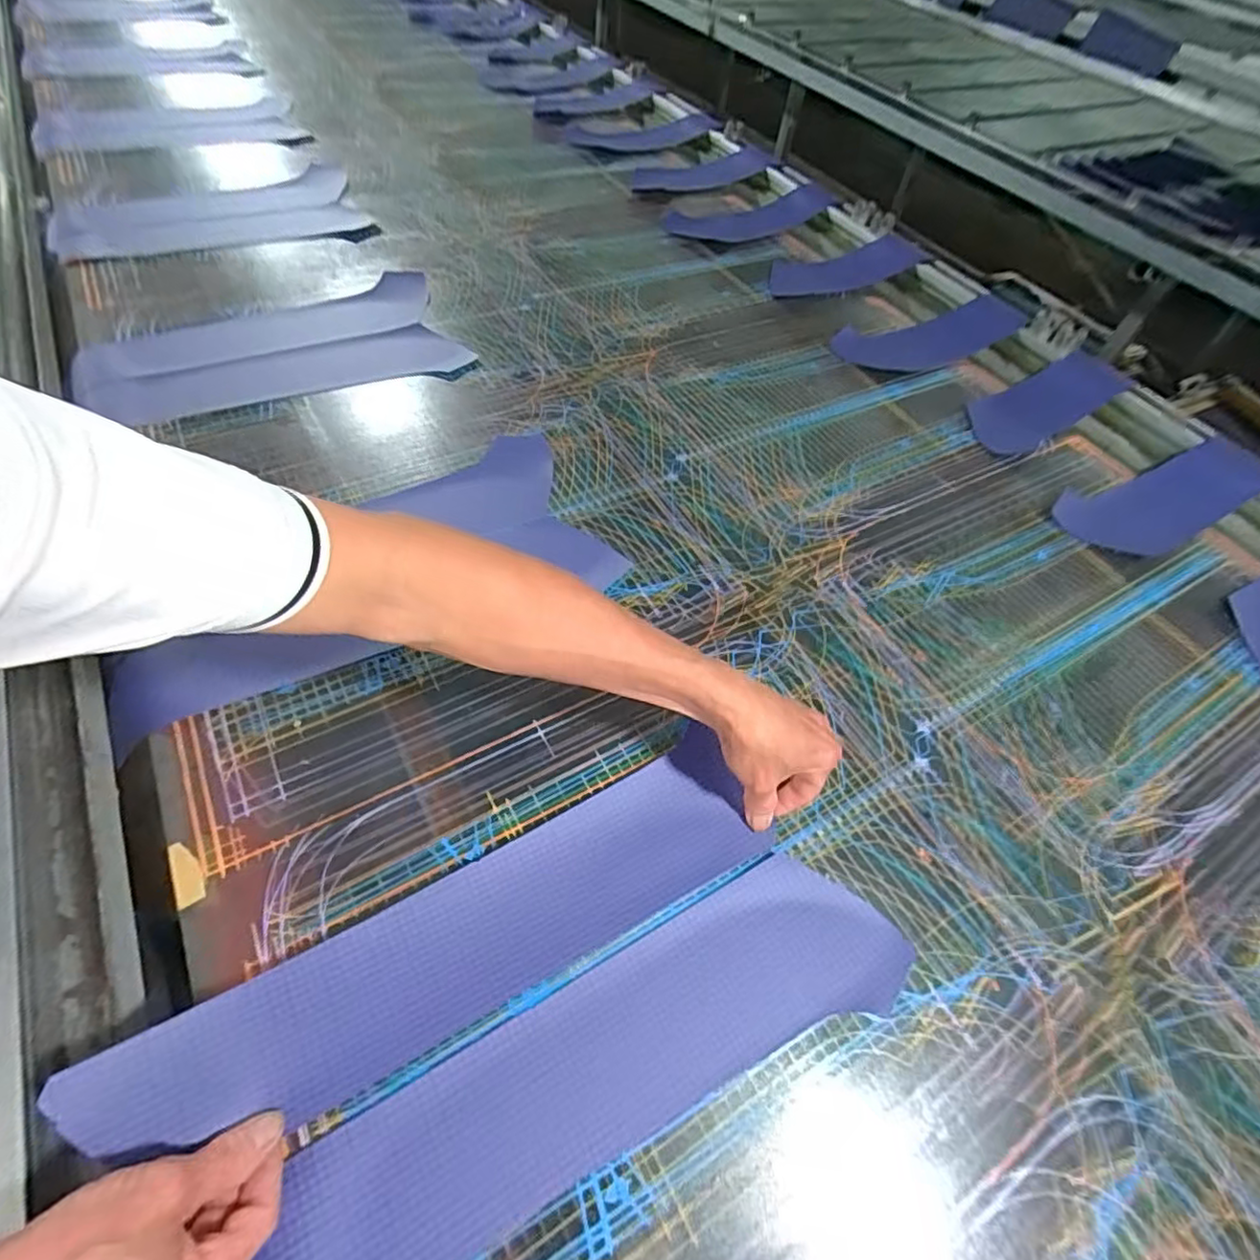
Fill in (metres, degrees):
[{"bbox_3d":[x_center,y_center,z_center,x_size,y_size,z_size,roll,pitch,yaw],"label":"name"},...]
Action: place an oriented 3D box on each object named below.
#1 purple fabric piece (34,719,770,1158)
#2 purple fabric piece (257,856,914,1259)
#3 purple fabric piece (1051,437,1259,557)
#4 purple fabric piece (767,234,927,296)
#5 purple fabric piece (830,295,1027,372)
[{"bbox_3d":[-0.100,0.195,0.406,0.420,0.036,0.102,-20,59,-24],"label":"purple fabric piece"},{"bbox_3d":[-0.017,0.271,0.385,0.429,0.015,0.104,-19,60,-17],"label":"purple fabric piece"},{"bbox_3d":[0.634,-0.161,0.730,0.280,0.034,0.110,-21,60,-17],"label":"purple fabric piece"},{"bbox_3d":[0.346,-0.597,1.009,0.258,0.033,0.119,-13,58,-13],"label":"purple fabric piece"},{"bbox_3d":[0.456,-0.444,0.926,0.300,0.035,0.122,-14,58,-13],"label":"purple fabric piece"}]

